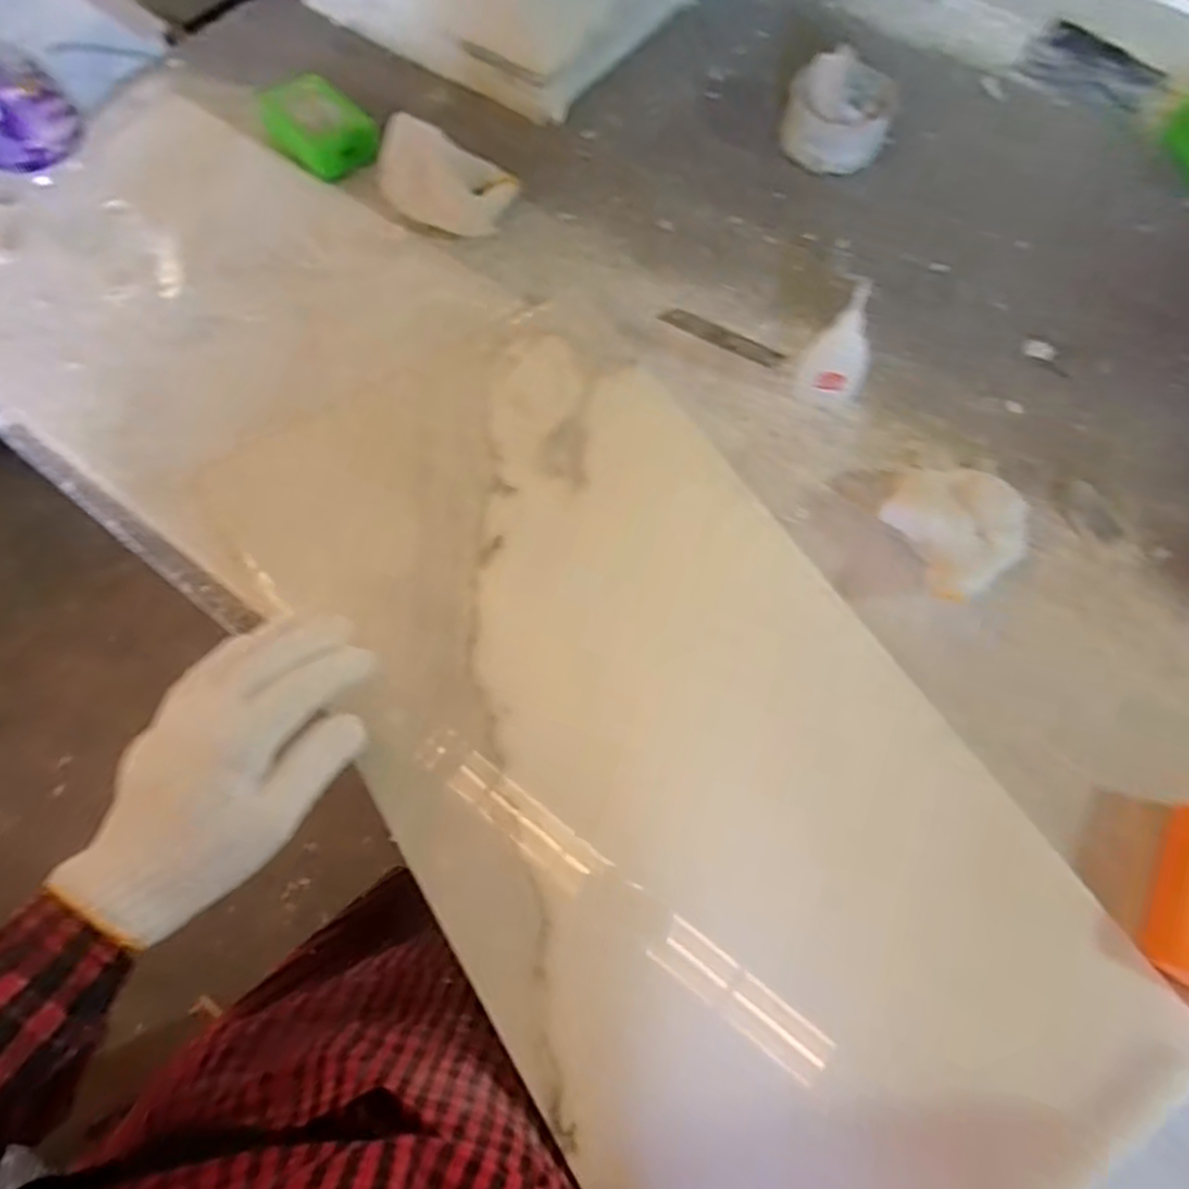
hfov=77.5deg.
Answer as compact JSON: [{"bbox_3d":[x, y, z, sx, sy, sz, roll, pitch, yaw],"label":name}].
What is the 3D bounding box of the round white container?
[{"bbox_3d":[0.204,-0.407,0.631,0.069,0.058,0.086,-38,72,-15],"label":"round white container"}]

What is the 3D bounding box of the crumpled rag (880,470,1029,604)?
[{"bbox_3d":[0.246,-0.044,0.490,0.100,0.034,0.094,-15,68,-7],"label":"crumpled rag"}]

